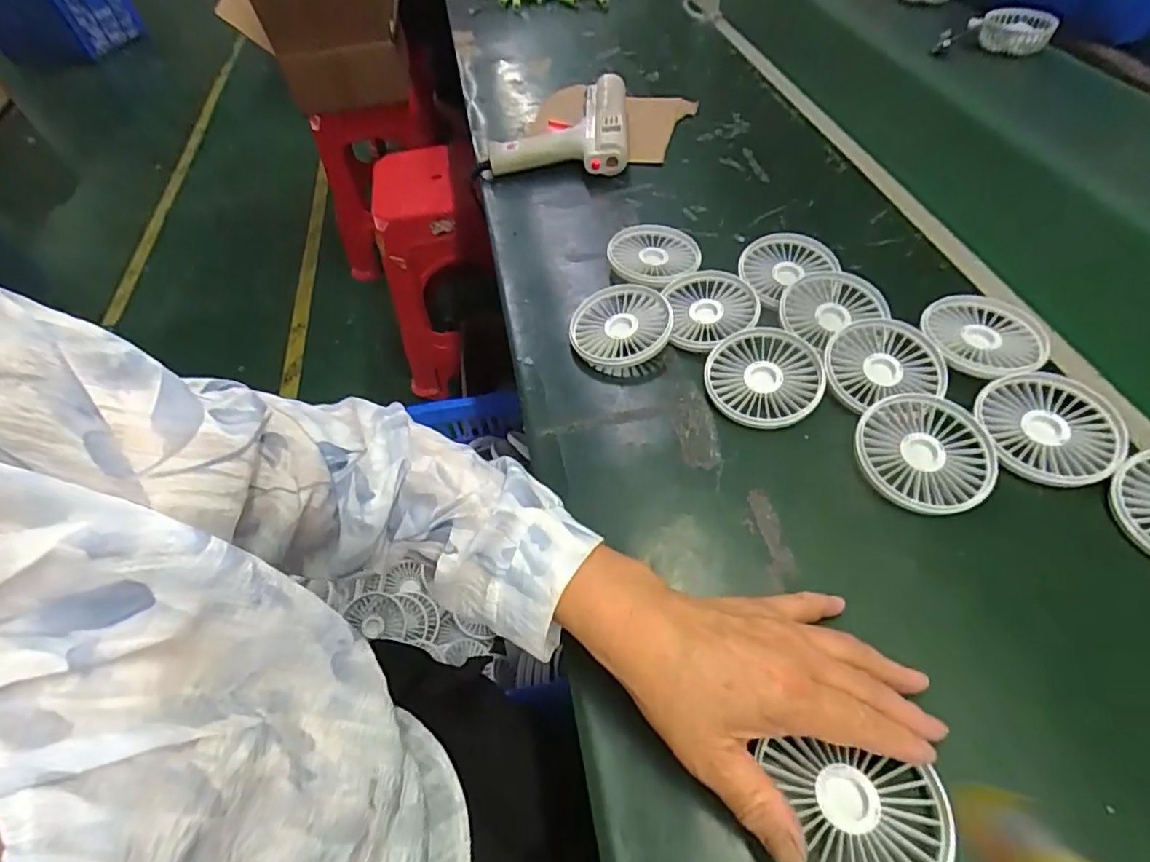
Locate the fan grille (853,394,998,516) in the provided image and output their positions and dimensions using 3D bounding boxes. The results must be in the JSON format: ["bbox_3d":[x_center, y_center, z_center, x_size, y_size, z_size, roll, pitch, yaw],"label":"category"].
[{"bbox_3d":[0.242,0.013,0.385,0.090,0.013,0.084,-3,53,4],"label":"fan grille"}]

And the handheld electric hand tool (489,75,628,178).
[{"bbox_3d":[-0.013,-0.376,0.696,0.167,0.048,0.153,5,54,9],"label":"handheld electric hand tool"}]

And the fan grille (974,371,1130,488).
[{"bbox_3d":[0.330,-0.003,0.387,0.088,0.015,0.086,-3,53,4],"label":"fan grille"}]

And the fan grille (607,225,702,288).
[{"bbox_3d":[0.075,-0.172,0.543,0.087,0.011,0.089,33,63,26],"label":"fan grille"}]

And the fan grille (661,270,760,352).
[{"bbox_3d":[0.118,-0.104,0.492,0.078,0.024,0.086,7,55,11],"label":"fan grille"}]

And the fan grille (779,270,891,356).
[{"bbox_3d":[0.218,-0.100,0.469,0.083,0.018,0.081,-3,53,4],"label":"fan grille"}]

